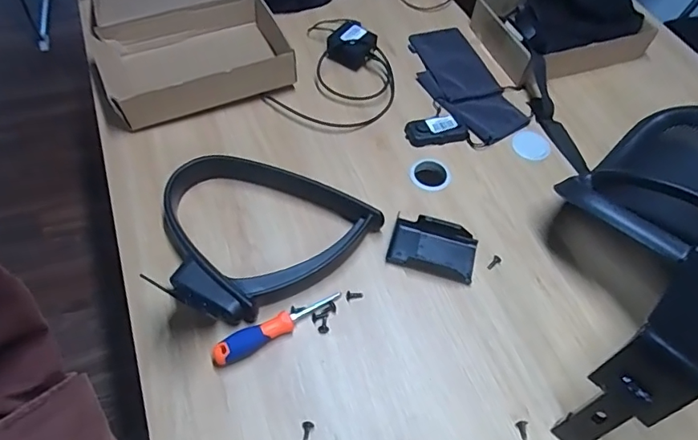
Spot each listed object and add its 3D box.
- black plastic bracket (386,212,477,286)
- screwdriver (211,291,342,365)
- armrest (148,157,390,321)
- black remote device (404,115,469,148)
[{"bbox_3d":[0.126,0.041,0.726,0.126,0.034,0.078,15,57,6],"label":"black plastic bracket"},{"bbox_3d":[-0.091,0.139,0.645,0.181,0.032,0.028,-22,60,-17],"label":"screwdriver"},{"bbox_3d":[-0.149,0.008,0.710,0.278,0.053,0.274,2,56,-3],"label":"armrest"},{"bbox_3d":[0.156,-0.158,0.861,0.106,0.025,0.047,-13,58,-12],"label":"black remote device"}]

